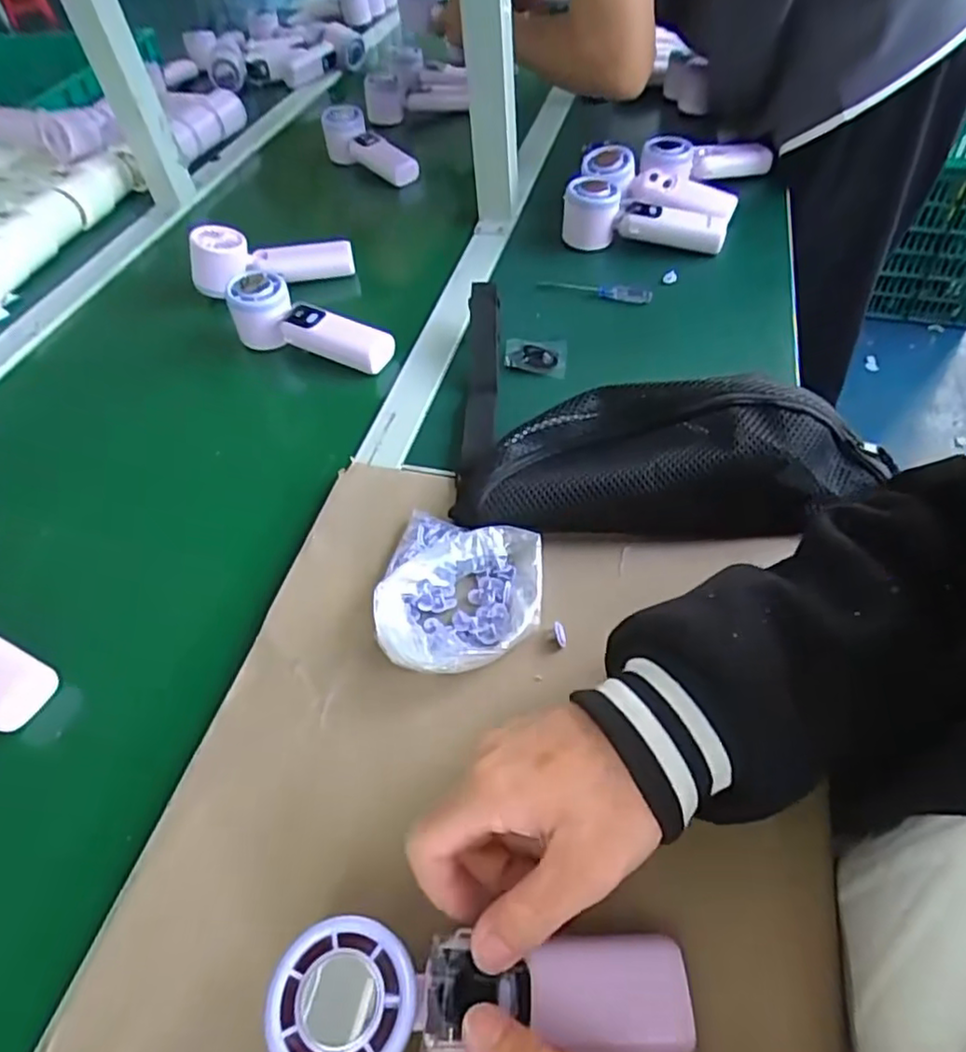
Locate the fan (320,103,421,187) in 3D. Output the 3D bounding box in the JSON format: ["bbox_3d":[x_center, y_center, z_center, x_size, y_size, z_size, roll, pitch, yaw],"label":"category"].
[{"bbox_3d":[-0.153,-0.513,0.880,0.050,0.067,0.164,-36,55,-23],"label":"fan"}]

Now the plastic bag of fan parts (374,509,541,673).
[{"bbox_3d":[-0.013,0.041,0.410,0.096,0.031,0.117,1,51,5],"label":"plastic bag of fan parts"}]

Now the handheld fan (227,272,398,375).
[{"bbox_3d":[-0.165,-0.189,0.613,0.163,0.059,0.044,20,55,19],"label":"handheld fan"}]

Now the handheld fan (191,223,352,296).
[{"bbox_3d":[-0.222,-0.283,0.692,0.158,0.069,0.052,-6,51,-1],"label":"handheld fan"}]

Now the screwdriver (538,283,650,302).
[{"bbox_3d":[0.112,-0.236,0.654,0.111,0.013,0.015,8,50,12],"label":"screwdriver"}]

